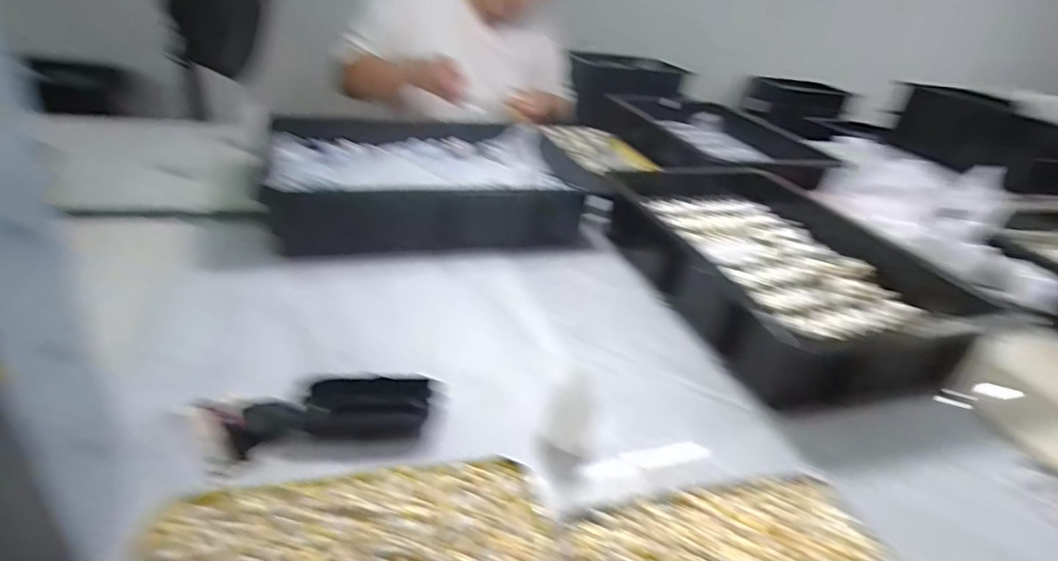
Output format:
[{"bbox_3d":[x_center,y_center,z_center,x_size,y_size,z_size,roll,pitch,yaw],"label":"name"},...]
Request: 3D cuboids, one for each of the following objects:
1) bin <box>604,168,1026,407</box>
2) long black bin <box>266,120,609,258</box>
[{"bbox_3d":[0.296,-0.039,0.701,0.301,0.078,0.460,-4,32,-21],"label":"bin"},{"bbox_3d":[-0.134,-0.146,0.807,0.466,0.100,0.313,-4,32,-21],"label":"long black bin"}]

